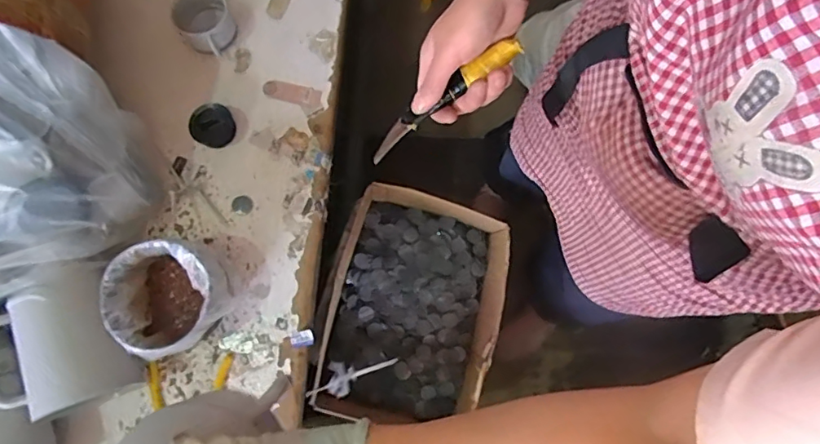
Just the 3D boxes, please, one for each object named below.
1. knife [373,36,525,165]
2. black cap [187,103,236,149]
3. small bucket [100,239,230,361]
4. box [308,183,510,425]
[{"bbox_3d":[0.027,-0.112,0.496,0.170,0.015,0.019,-35,79,23],"label":"knife"},{"bbox_3d":[-0.318,-0.155,0.869,0.068,0.024,0.066,0,78,-1],"label":"black cap"},{"bbox_3d":[-0.335,0.107,0.773,0.149,0.114,0.146,0,78,-1],"label":"small bucket"},{"bbox_3d":[0.004,0.165,1.048,0.316,0.139,0.426,11,78,2],"label":"box"}]

